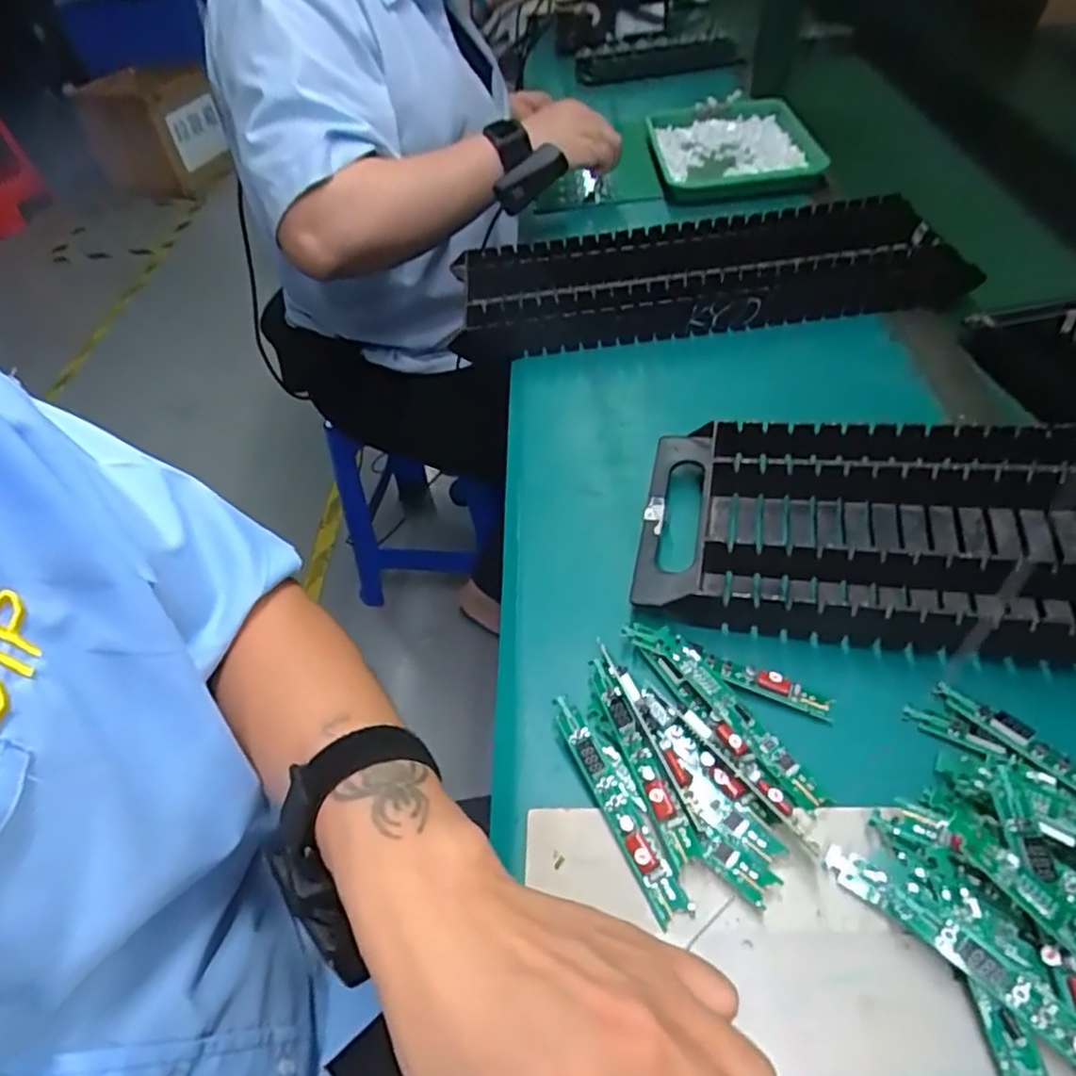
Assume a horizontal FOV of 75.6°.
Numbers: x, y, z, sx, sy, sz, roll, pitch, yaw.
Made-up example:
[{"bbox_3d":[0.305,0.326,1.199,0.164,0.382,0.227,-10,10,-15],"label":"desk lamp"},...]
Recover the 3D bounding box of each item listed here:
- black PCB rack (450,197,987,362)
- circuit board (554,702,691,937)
[{"bbox_3d":[0.141,-0.225,0.600,0.415,0.038,0.138,-7,48,0],"label":"black PCB rack"},{"bbox_3d":[0.036,0.119,0.316,0.019,0.012,0.103,-22,49,-13],"label":"circuit board"}]

